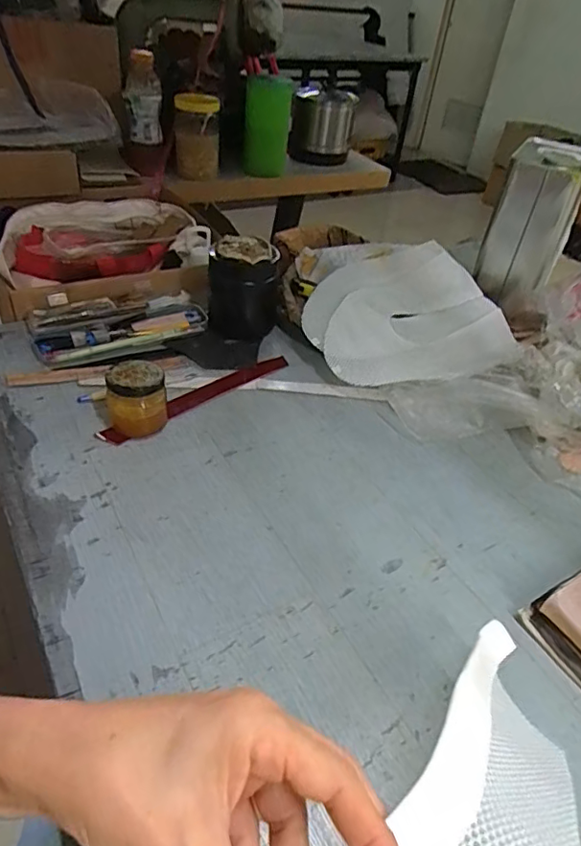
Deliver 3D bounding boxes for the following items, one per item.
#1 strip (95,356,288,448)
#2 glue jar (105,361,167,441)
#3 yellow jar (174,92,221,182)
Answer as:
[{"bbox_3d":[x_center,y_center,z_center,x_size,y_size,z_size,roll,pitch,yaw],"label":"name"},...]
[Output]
[{"bbox_3d":[-0.104,-0.033,0.660,0.259,0.005,0.029,-29,53,-35],"label":"strip"},{"bbox_3d":[-0.164,-0.024,0.593,0.058,0.073,0.058,-7,42,-17],"label":"glue jar"},{"bbox_3d":[-0.186,-0.570,1.109,0.085,0.140,0.089,3,41,-6],"label":"yellow jar"}]

